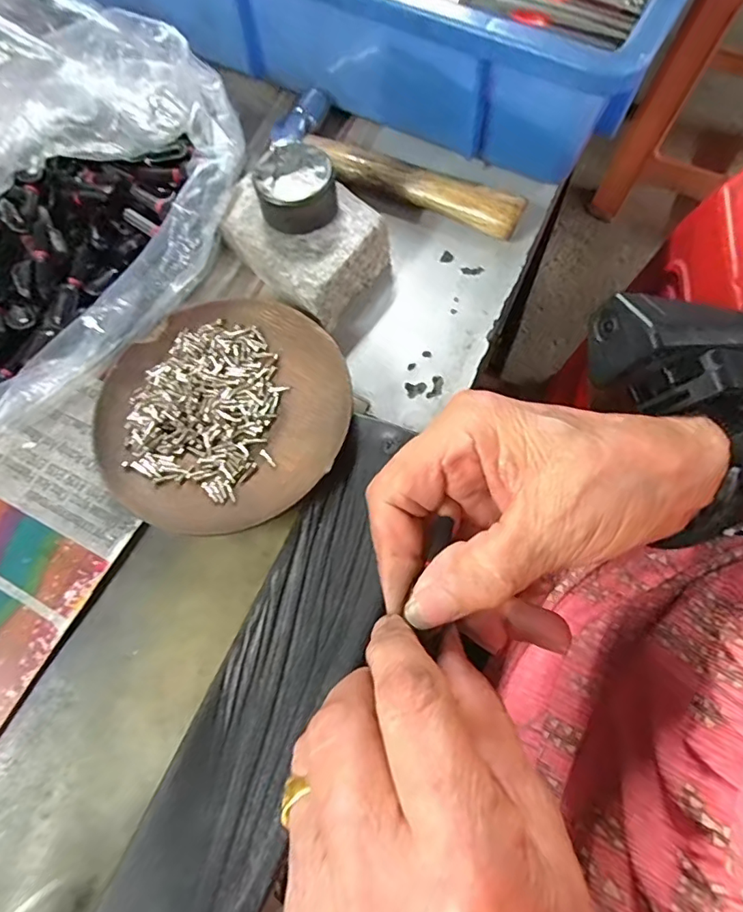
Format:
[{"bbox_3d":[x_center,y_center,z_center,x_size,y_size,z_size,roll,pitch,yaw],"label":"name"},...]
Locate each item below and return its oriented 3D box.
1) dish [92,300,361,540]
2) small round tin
[{"bbox_3d":[-0.067,-0.020,0.241,0.112,0.018,0.109,-1,69,3],"label":"dish"},{"bbox_3d":[-0.036,-0.127,0.250,0.036,0.024,0.035,-1,69,3],"label":"small round tin"}]

